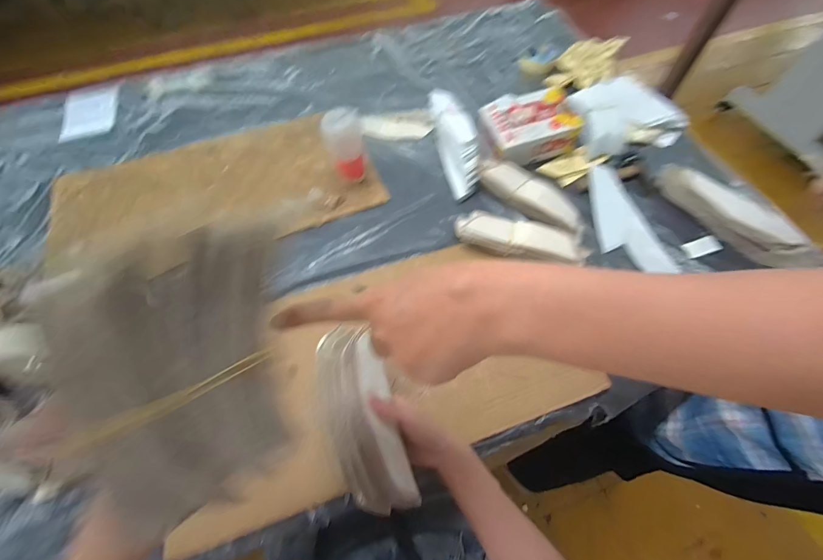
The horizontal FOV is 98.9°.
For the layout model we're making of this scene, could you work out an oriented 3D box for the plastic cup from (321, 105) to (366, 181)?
[{"bbox_3d":[-0.115,-0.233,0.626,0.065,0.126,0.056,-9,63,-4],"label":"plastic cup"}]

